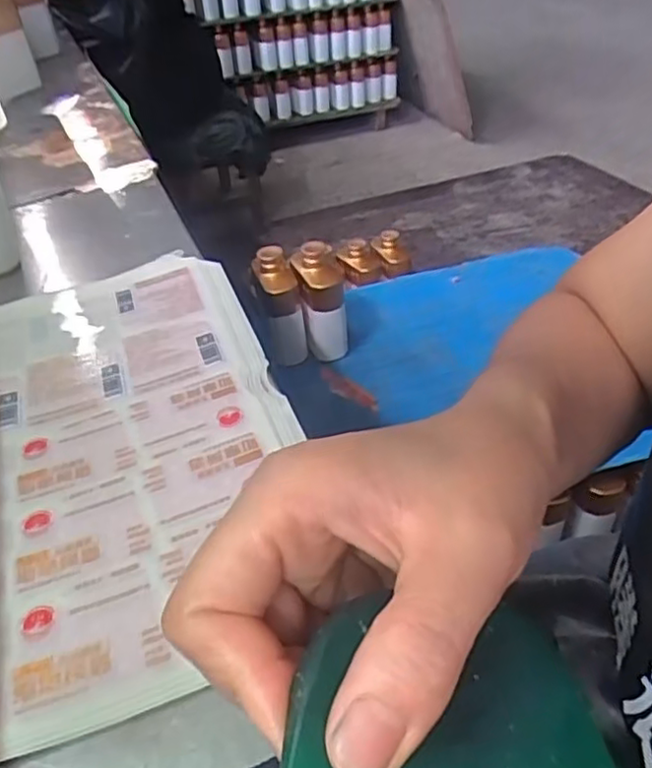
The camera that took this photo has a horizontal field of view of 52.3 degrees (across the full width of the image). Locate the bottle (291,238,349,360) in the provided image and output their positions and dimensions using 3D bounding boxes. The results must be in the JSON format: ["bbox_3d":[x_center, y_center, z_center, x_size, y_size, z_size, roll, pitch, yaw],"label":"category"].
[{"bbox_3d":[-0.009,-0.131,1.019,0.070,0.181,0.076,-5,38,-2],"label":"bottle"}]

